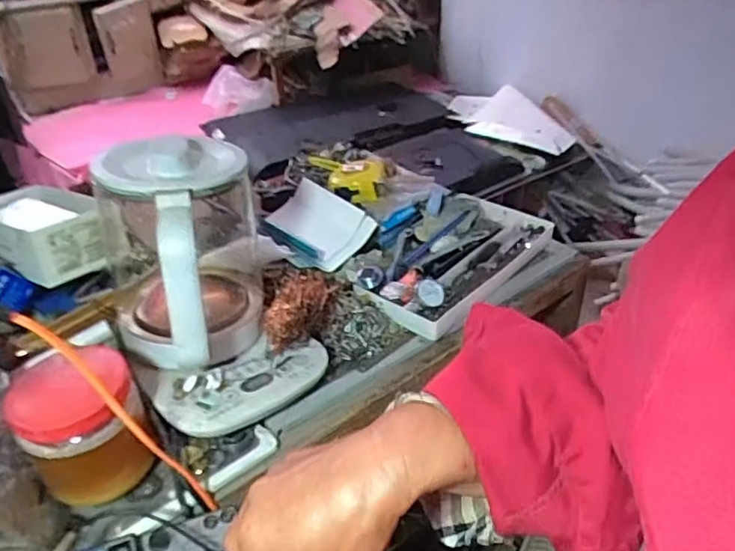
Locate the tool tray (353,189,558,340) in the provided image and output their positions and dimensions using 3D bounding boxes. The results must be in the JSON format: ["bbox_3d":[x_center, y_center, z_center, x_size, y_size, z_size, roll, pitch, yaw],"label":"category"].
[{"bbox_3d":[0.103,-0.037,0.749,0.159,0.049,0.275,24,43,29],"label":"tool tray"}]

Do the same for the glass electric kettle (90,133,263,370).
[{"bbox_3d":[-0.173,-0.020,0.569,0.144,0.199,0.204,-13,38,-17],"label":"glass electric kettle"}]

